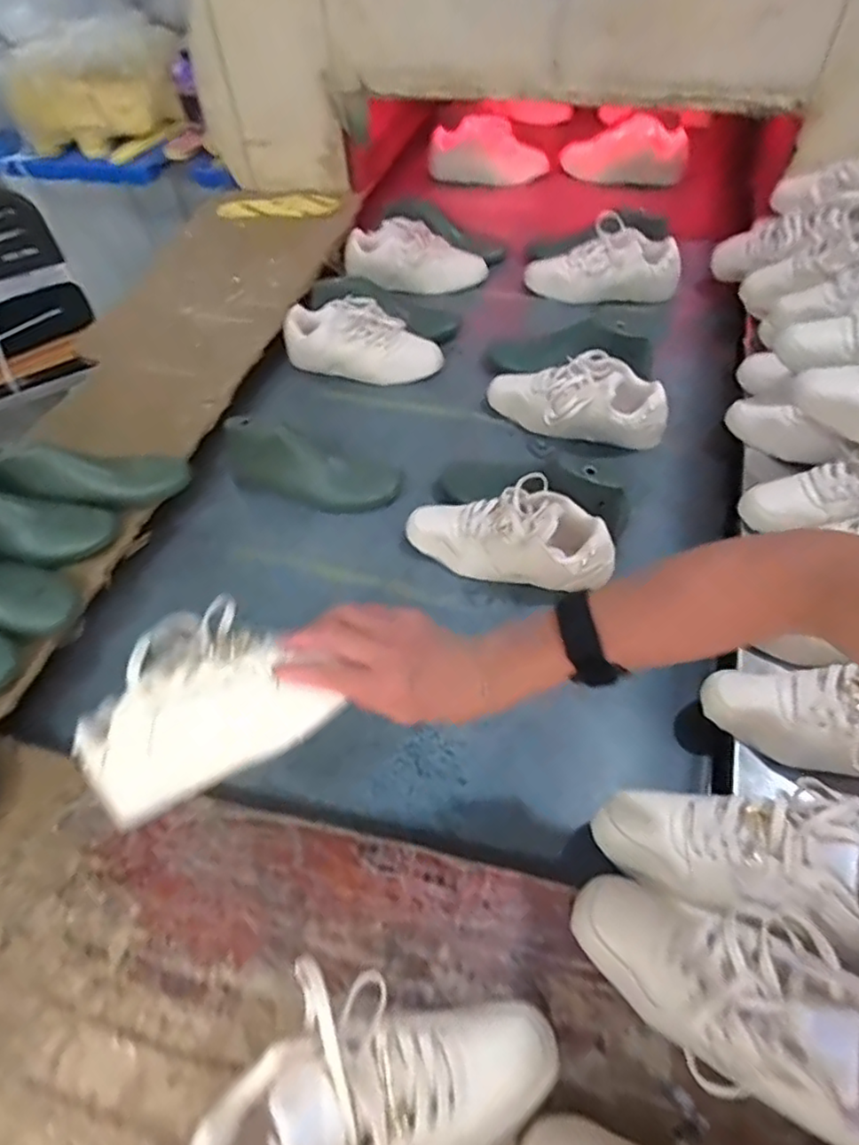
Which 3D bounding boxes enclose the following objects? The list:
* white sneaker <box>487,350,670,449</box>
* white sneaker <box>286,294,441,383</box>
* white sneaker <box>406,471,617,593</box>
[{"bbox_3d":[0.212,-0.255,0.951,0.274,0.103,0.117,15,57,14],"label":"white sneaker"},{"bbox_3d":[-0.109,-0.386,1.060,0.256,0.091,0.120,7,55,9],"label":"white sneaker"},{"bbox_3d":[0.099,-0.052,0.792,0.261,0.083,0.113,16,57,15],"label":"white sneaker"}]

